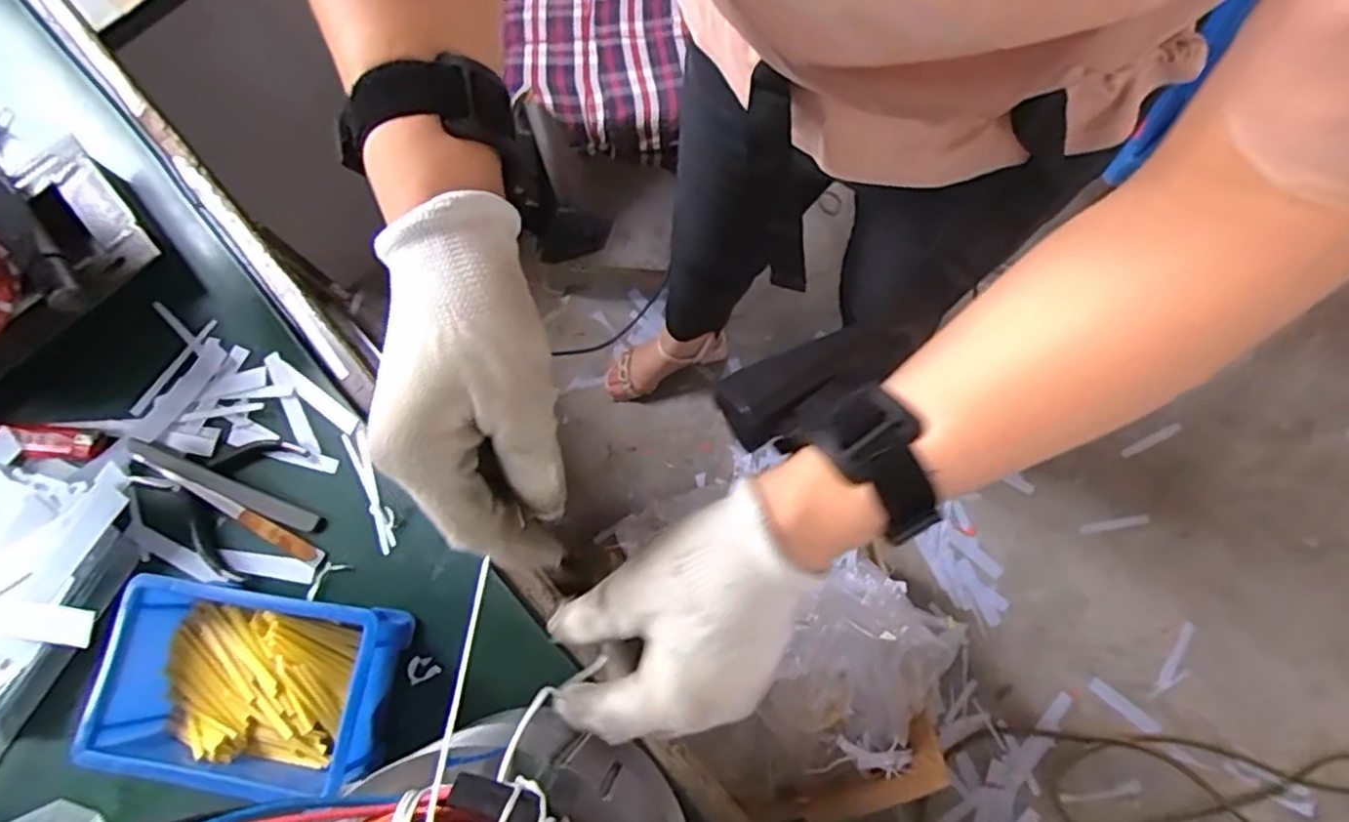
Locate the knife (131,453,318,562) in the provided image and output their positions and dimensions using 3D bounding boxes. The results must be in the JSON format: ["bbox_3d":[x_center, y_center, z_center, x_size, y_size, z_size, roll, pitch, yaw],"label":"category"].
[{"bbox_3d":[-0.282,0.057,0.431,0.139,0.006,0.012,26,78,11],"label":"knife"}]

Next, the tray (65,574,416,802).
[{"bbox_3d":[-0.228,0.150,0.378,0.144,0.057,0.101,7,75,6],"label":"tray"}]

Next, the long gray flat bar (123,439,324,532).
[{"bbox_3d":[-0.280,0.047,0.431,0.138,0.007,0.013,20,77,9],"label":"long gray flat bar"}]

